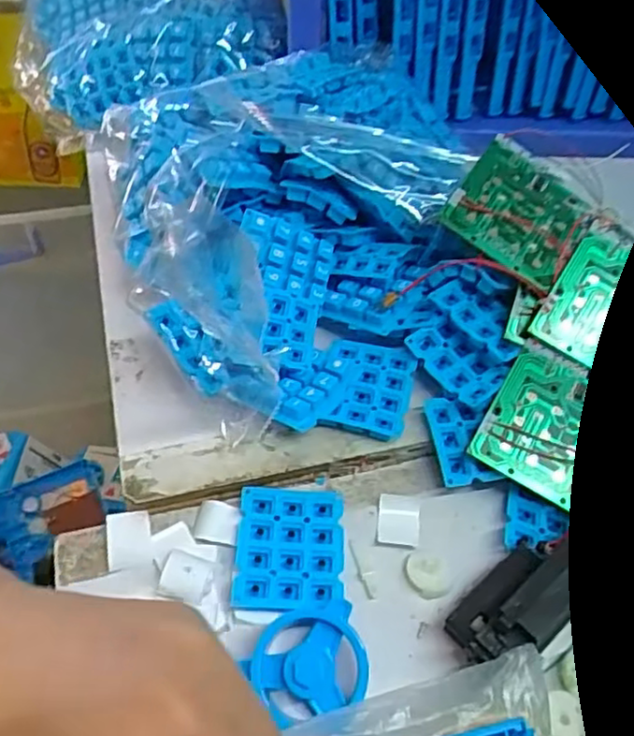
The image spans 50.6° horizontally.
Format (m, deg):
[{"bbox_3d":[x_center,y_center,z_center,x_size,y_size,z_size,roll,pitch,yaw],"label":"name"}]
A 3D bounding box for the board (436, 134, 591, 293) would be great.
[{"bbox_3d":[0.113,-0.088,0.373,0.069,0.005,0.070,35,70,6],"label":"board"}]

